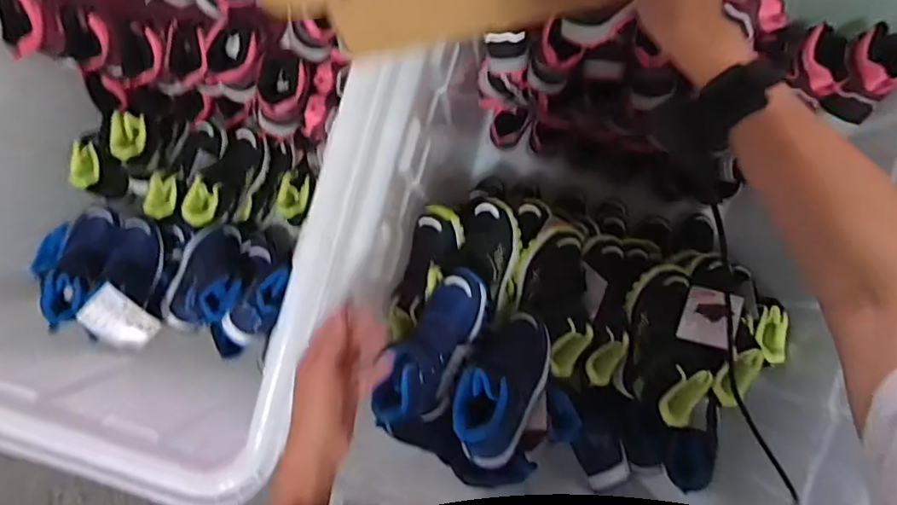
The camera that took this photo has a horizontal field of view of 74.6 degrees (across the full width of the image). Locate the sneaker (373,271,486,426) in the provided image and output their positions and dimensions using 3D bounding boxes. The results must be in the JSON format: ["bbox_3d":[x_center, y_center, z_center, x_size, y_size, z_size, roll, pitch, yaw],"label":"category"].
[{"bbox_3d":[-0.021,0.127,0.783,0.098,0.106,0.223,23,89,3],"label":"sneaker"}]

